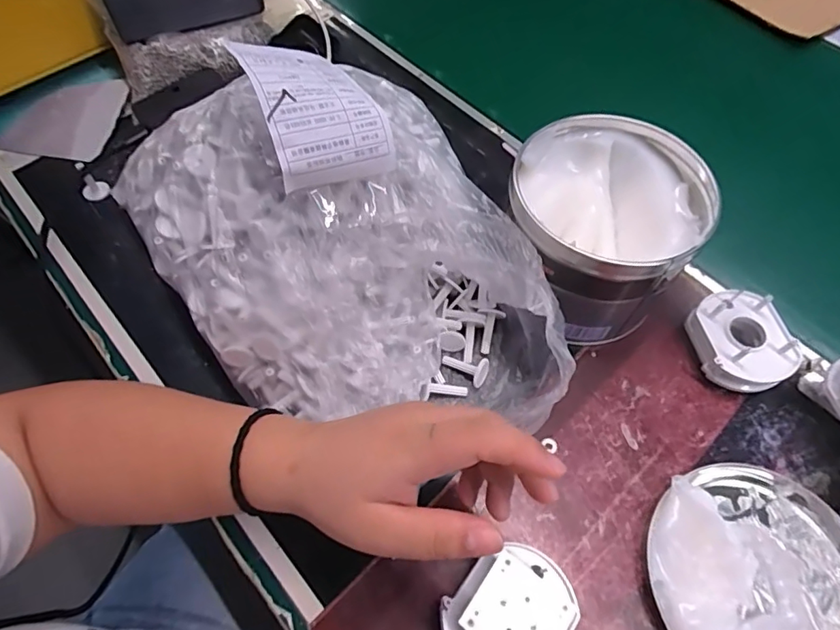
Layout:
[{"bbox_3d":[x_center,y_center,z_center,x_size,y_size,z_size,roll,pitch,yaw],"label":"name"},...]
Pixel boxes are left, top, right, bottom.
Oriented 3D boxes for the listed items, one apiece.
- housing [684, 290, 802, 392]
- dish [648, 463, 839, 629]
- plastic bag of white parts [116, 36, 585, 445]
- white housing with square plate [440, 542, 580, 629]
[{"bbox_3d":[0.225,0.020,0.362,0.059,0.035,0.067,-3,60,-3],"label":"housing"},{"bbox_3d":[0.199,0.149,0.291,0.126,0.028,0.124,1,60,-1],"label":"dish"},{"bbox_3d":[-0.050,-0.035,0.319,0.204,0.152,0.257,-24,64,-14],"label":"plastic bag of white parts"},{"bbox_3d":[0.048,0.162,0.271,0.067,0.045,0.059,-39,68,-21],"label":"white housing with square plate"}]

